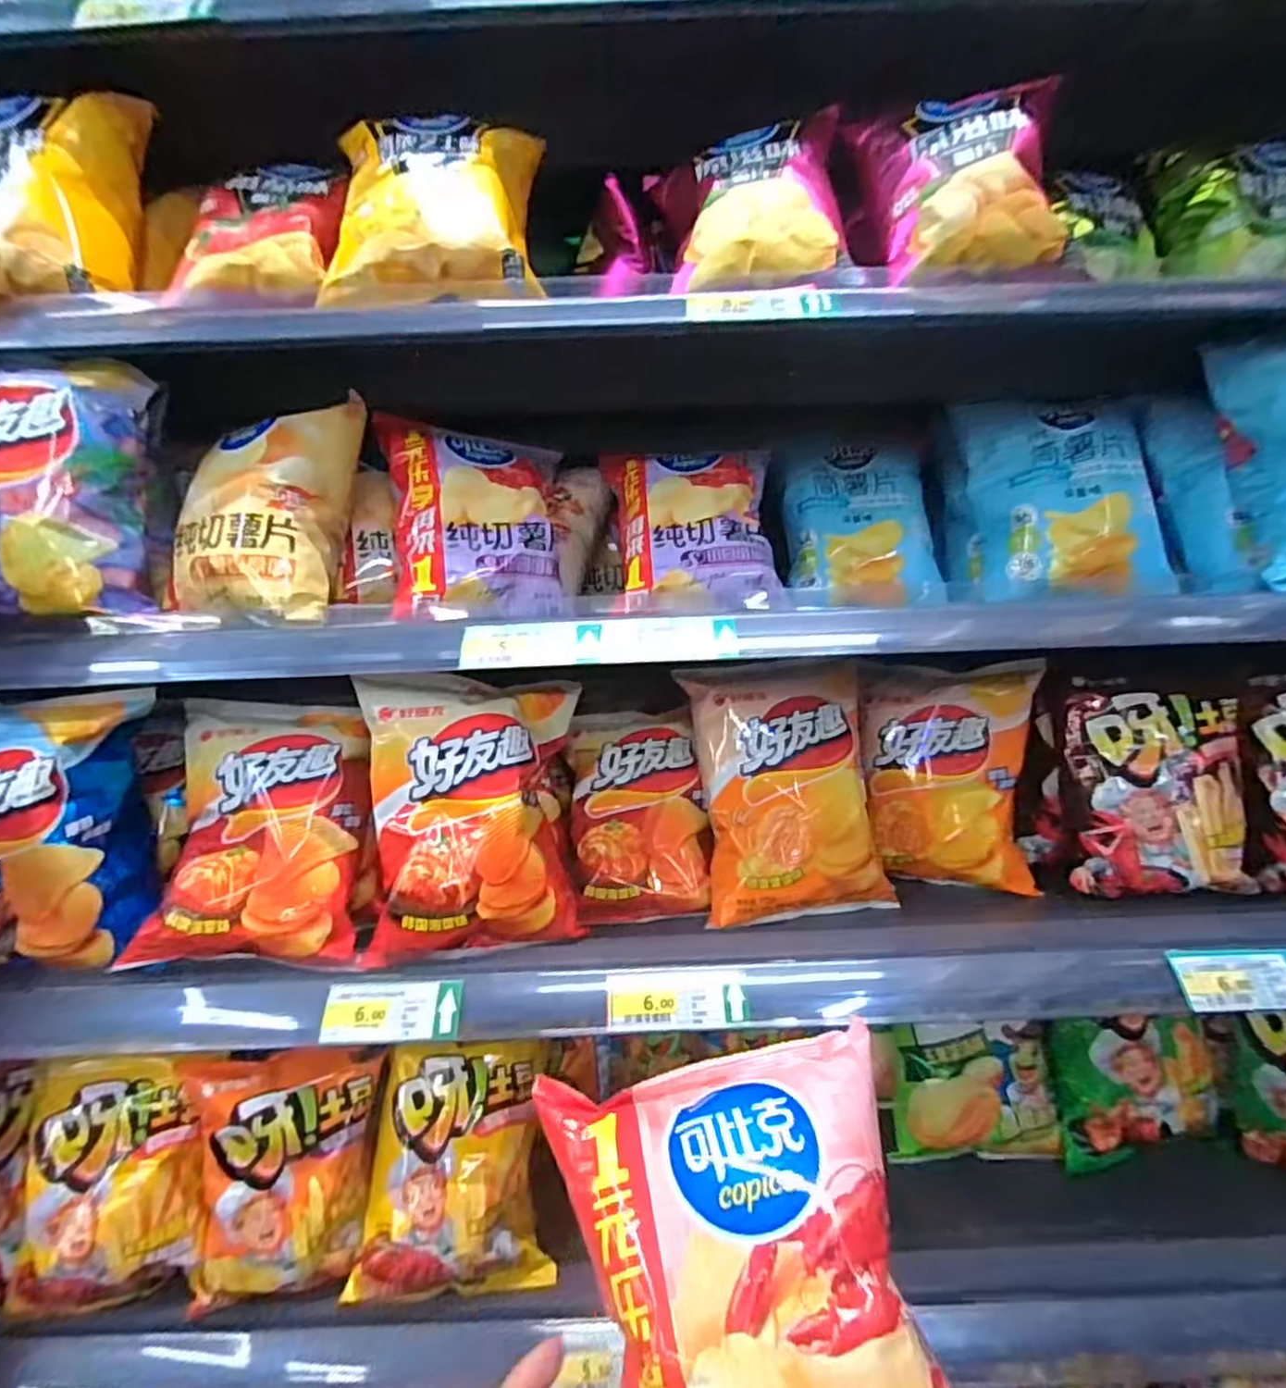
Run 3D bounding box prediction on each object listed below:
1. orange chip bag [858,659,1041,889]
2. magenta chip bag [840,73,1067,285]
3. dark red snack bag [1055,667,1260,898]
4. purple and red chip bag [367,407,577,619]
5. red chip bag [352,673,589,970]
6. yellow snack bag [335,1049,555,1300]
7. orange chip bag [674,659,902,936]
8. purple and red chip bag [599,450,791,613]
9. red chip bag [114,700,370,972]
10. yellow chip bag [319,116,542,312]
[{"bbox_3d":[0.283,0.075,0.637,0.146,0.195,0.048,-3,0,25],"label":"orange chip bag"},{"bbox_3d":[0.238,-0.386,0.520,0.143,0.148,0.074,-2,0,17],"label":"magenta chip bag"},{"bbox_3d":[0.452,0.072,0.596,0.142,0.186,0.060,-2,0,7],"label":"dark red snack bag"},{"bbox_3d":[-0.143,-0.155,0.592,0.152,0.207,0.060,-3,-17,-15],"label":"purple and red chip bag"},{"bbox_3d":[-0.130,0.090,0.517,0.147,0.204,0.052,-2,0,-7],"label":"red chip bag"},{"bbox_3d":[-0.146,0.361,0.527,0.135,0.152,0.065,-2,0,-4],"label":"yellow snack bag"},{"bbox_3d":[0.127,0.081,0.594,0.153,0.210,0.074,-2,0,-13],"label":"orange chip bag"},{"bbox_3d":[0.044,-0.149,0.616,0.151,0.191,0.055,-4,-25,4],"label":"purple and red chip bag"},{"bbox_3d":[-0.294,0.101,0.534,0.147,0.176,0.091,-2,0,-4],"label":"red chip bag"},{"bbox_3d":[-0.155,-0.364,0.514,0.152,0.150,0.067,-2,0,-10],"label":"yellow chip bag"}]

